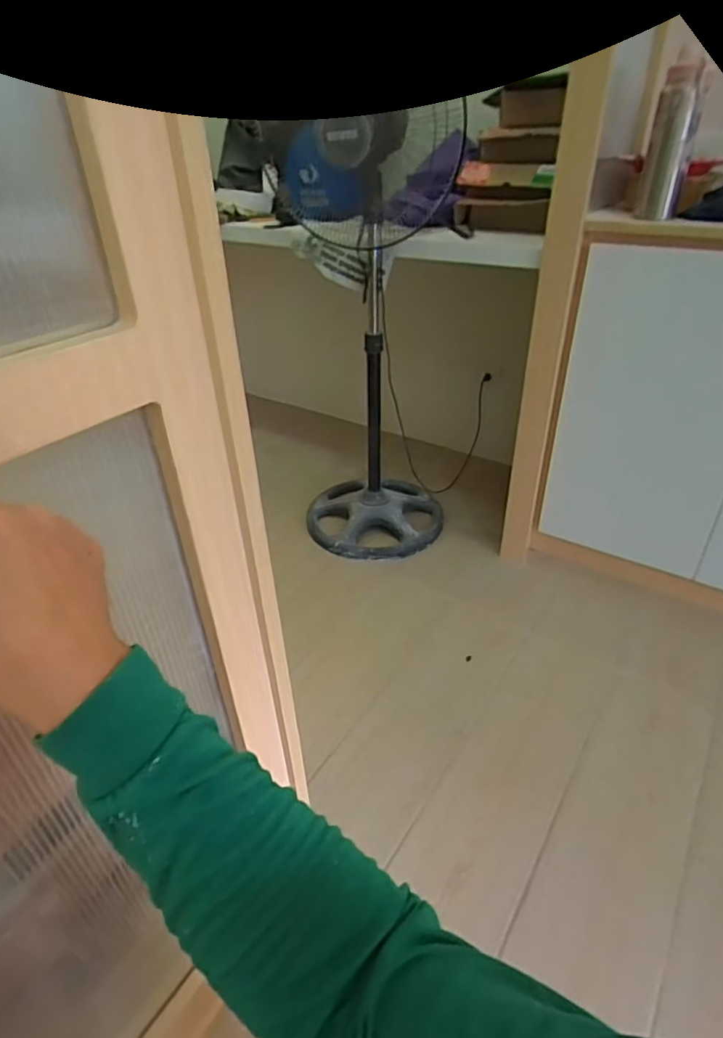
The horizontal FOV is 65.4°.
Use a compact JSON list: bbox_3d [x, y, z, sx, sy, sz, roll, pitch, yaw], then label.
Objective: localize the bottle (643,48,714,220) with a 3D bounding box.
[{"bbox_3d":[0.554,-0.672,1.003,0.069,0.236,0.070,13,37,20],"label":"bottle"}]

